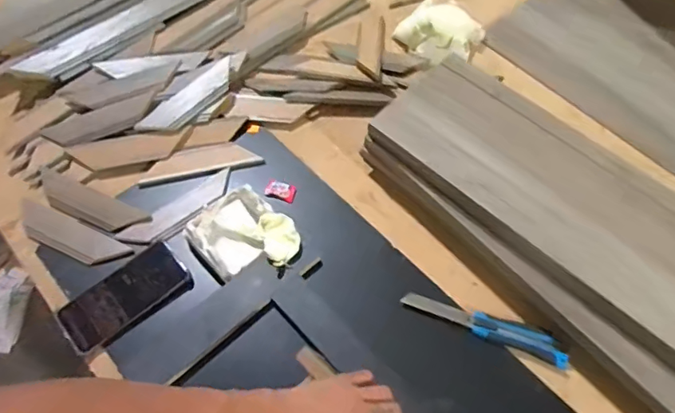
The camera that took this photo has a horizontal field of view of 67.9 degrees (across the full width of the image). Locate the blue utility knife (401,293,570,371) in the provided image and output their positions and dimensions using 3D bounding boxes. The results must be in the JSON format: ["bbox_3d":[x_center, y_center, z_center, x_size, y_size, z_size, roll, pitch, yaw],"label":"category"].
[{"bbox_3d":[0.196,0.155,0.665,0.216,0.013,0.036,21,63,10],"label":"blue utility knife"}]

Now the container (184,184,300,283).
[{"bbox_3d":[-0.134,0.040,0.694,0.145,0.040,0.115,38,67,18],"label":"container"}]

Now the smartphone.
[{"bbox_3d":[-0.283,0.116,0.665,0.163,0.014,0.079,-40,69,-20],"label":"smartphone"}]

